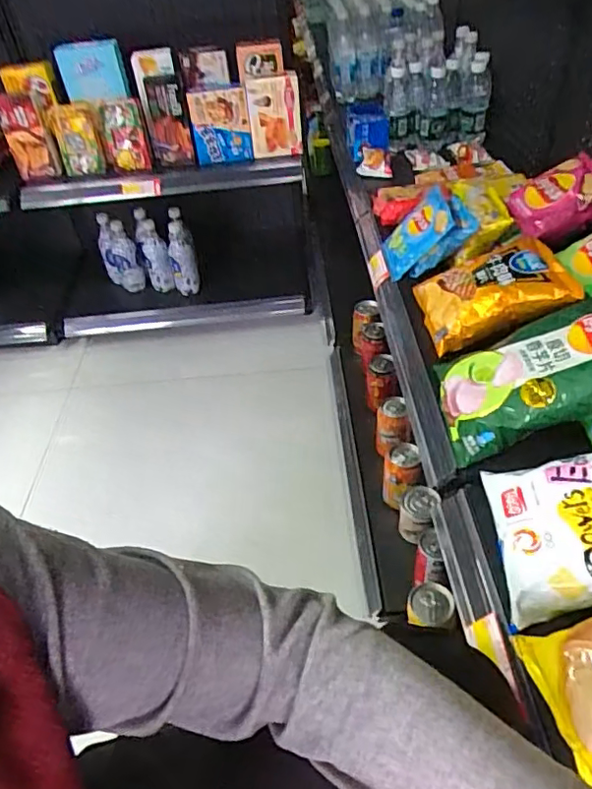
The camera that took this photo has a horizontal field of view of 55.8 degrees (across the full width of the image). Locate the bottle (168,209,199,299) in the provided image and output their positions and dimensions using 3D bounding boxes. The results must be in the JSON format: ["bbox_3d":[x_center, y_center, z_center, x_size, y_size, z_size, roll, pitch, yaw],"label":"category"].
[{"bbox_3d":[-0.303,-0.370,1.493,0.054,0.207,0.068,21,49,27],"label":"bottle"}]

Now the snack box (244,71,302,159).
[{"bbox_3d":[-0.046,-0.605,1.221,0.112,0.156,0.035,-2,43,4],"label":"snack box"}]

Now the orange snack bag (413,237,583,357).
[{"bbox_3d":[0.272,-0.148,0.786,0.196,0.042,0.154,-23,46,17],"label":"orange snack bag"}]

